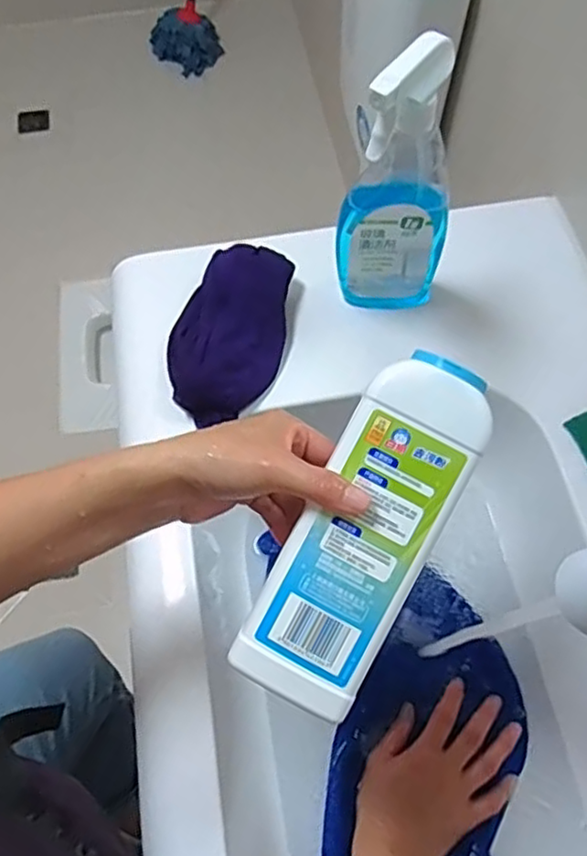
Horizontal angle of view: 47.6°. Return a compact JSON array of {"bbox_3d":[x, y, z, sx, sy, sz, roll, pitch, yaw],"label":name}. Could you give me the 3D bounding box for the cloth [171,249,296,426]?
[{"bbox_3d":[-0.062,-0.092,0.633,0.105,0.047,0.172,11,65,7],"label":"cloth"}]

